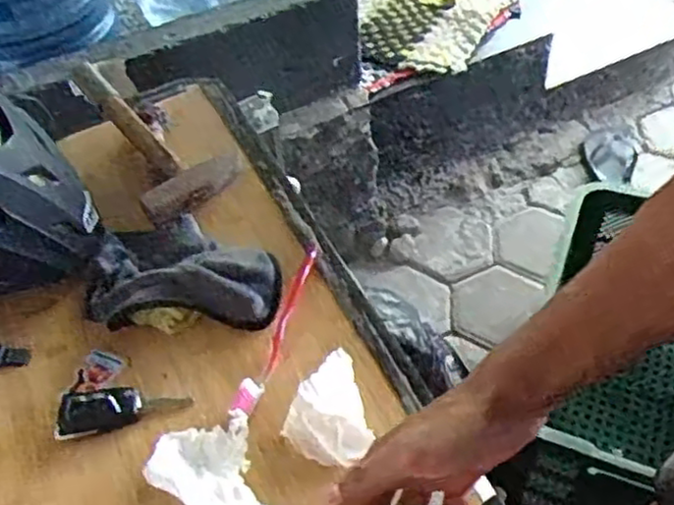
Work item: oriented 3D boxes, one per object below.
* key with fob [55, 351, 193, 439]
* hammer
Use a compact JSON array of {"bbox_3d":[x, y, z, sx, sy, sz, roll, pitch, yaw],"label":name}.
[{"bbox_3d":[-0.193,0.115,0.628,0.105,0.027,0.075,-17,50,-9],"label":"key with fob"},{"bbox_3d":[-0.208,-0.132,0.779,0.112,0.029,0.223,-35,71,-23],"label":"hammer"}]

